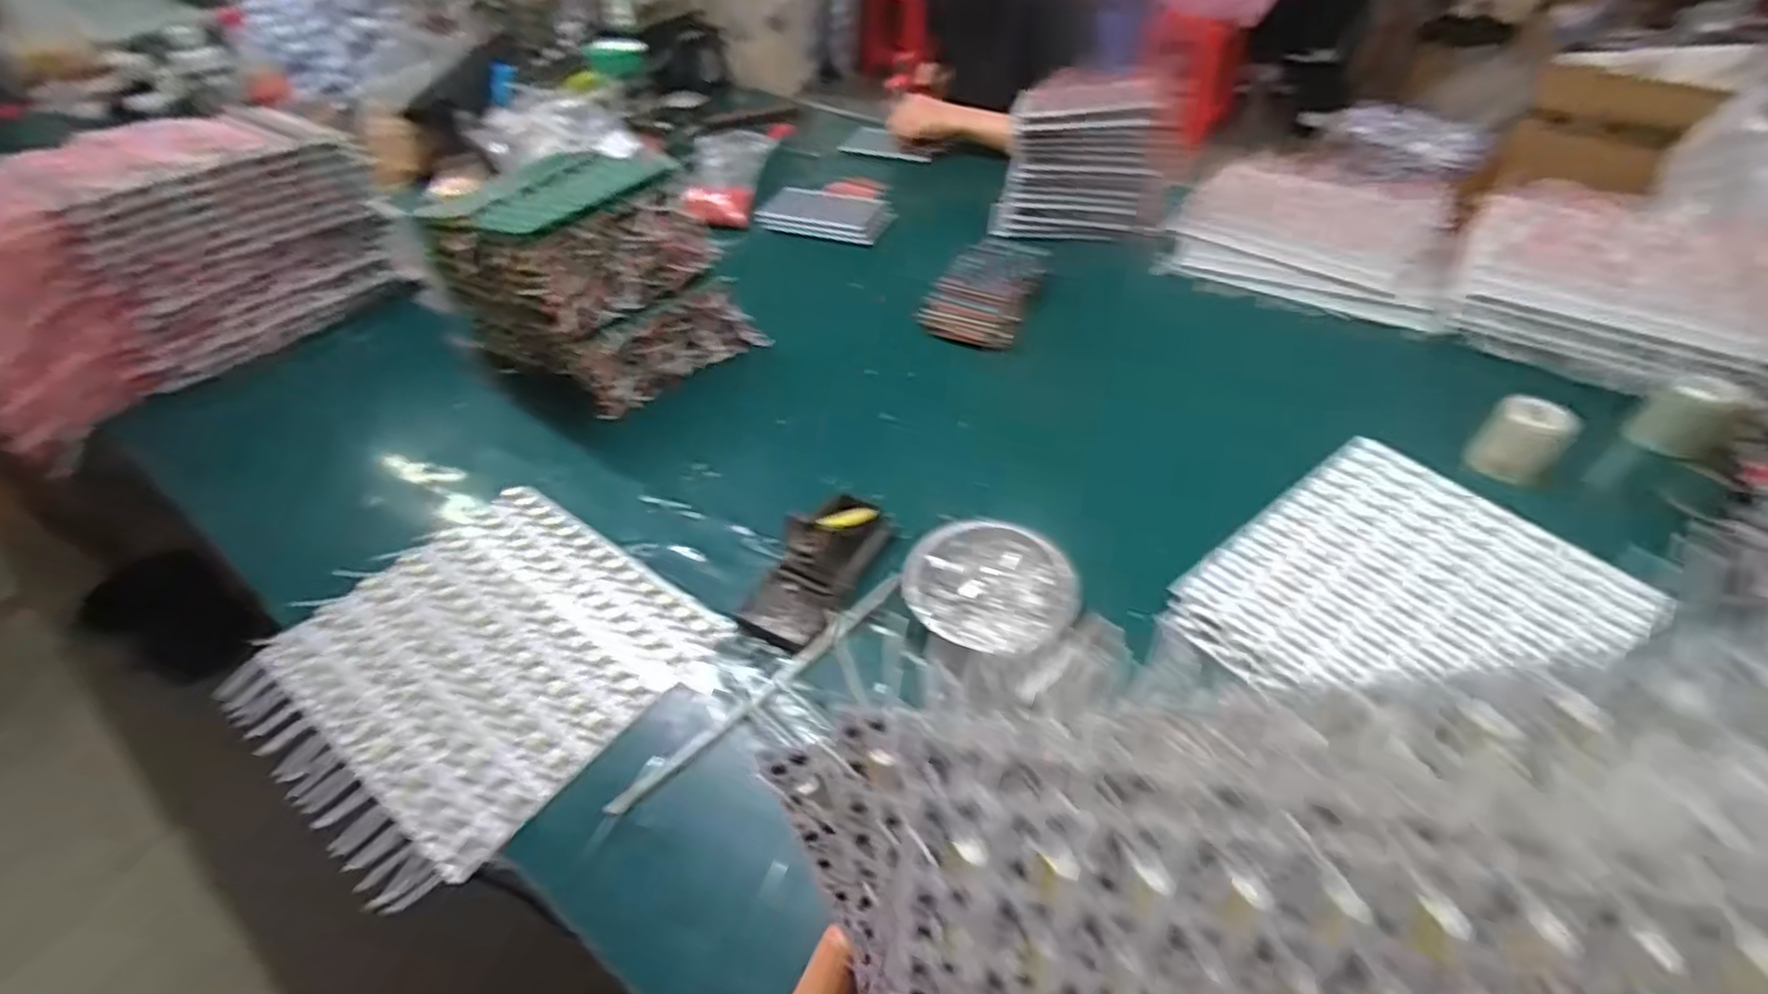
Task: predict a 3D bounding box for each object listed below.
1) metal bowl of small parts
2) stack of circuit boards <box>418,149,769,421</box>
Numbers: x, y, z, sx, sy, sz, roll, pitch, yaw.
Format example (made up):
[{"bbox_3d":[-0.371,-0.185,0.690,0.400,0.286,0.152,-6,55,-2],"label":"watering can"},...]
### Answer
[{"bbox_3d":[0.084,0.072,0.596,0.126,0.030,0.117,-15,48,-9],"label":"metal bowl of small parts"},{"bbox_3d":[-0.304,-0.234,0.797,0.186,0.197,0.232,32,58,30],"label":"stack of circuit boards"}]

